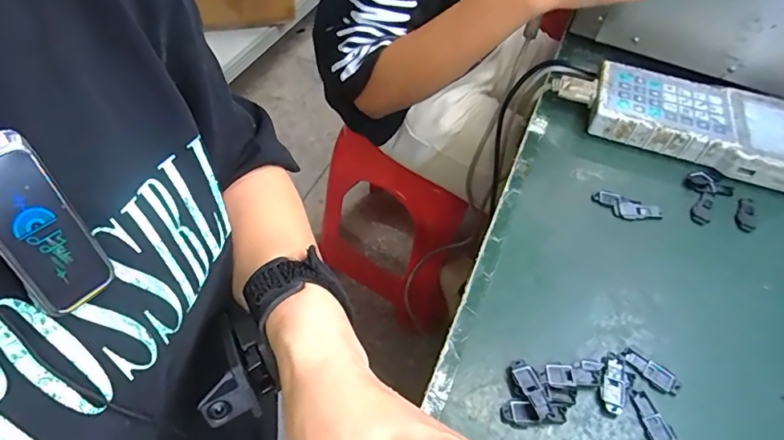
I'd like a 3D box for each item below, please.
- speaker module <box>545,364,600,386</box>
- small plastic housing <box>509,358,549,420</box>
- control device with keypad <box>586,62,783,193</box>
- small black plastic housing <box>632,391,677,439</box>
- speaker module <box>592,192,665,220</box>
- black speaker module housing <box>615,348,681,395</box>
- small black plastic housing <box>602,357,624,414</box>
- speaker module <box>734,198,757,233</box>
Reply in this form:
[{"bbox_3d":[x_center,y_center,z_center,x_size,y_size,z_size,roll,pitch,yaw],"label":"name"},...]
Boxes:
[{"bbox_3d":[0.117,0.100,0.316,0.035,0.004,0.014,1,51,-4],"label":"speaker module"},{"bbox_3d":[0.088,0.107,0.308,0.014,0.006,0.036,-13,53,-15],"label":"small plastic housing"},{"bbox_3d":[0.307,-0.091,0.472,0.223,0.033,0.103,16,51,8],"label":"control device with keypad"},{"bbox_3d":[0.164,0.125,0.303,0.015,0.004,0.037,-8,52,-11],"label":"small black plastic housing"},{"bbox_3d":[0.200,-0.011,0.417,0.056,0.006,0.021,21,52,13],"label":"speaker module"},{"bbox_3d":[0.171,0.100,0.324,0.040,0.004,0.017,37,57,23],"label":"black speaker module housing"},{"bbox_3d":[0.143,0.106,0.315,0.013,0.004,0.037,18,52,10],"label":"small black plastic housing"},{"bbox_3d":[0.306,-0.005,0.422,0.016,0.004,0.036,24,53,14],"label":"speaker module"}]

